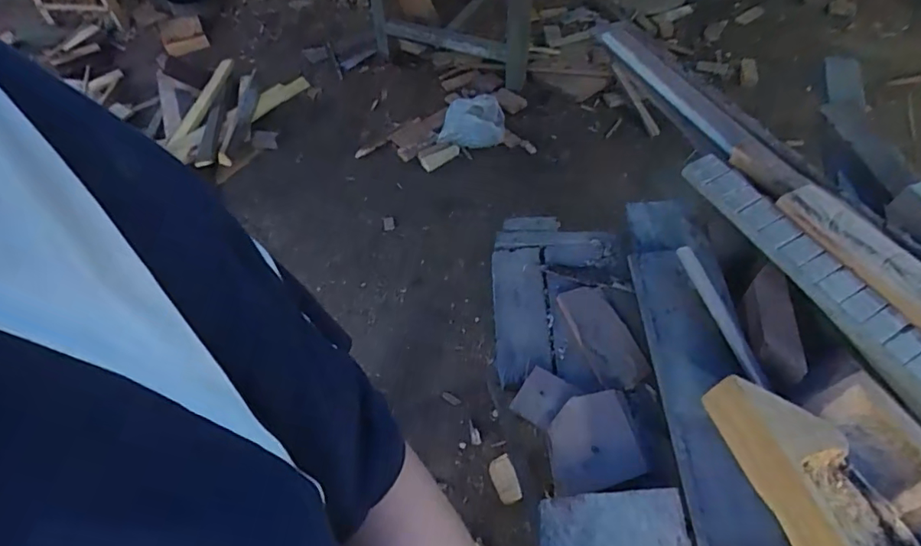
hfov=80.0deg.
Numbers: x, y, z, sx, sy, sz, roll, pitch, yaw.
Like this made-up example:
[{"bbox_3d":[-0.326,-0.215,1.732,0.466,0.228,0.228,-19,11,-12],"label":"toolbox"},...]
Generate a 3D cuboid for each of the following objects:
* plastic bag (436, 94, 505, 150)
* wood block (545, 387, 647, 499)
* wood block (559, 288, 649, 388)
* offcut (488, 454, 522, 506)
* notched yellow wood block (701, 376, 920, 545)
[{"bbox_3d":[0.046,-0.475,1.693,0.194,0.107,0.189,13,55,11],"label":"plastic bag"},{"bbox_3d":[0.121,0.156,0.511,0.078,0.018,0.089,-5,52,-5],"label":"wood block"},{"bbox_3d":[0.153,0.066,0.595,0.057,0.018,0.127,-16,55,-10],"label":"wood block"},{"bbox_3d":[0.085,0.399,1.063,0.044,0.023,0.099,-11,33,-10],"label":"offcut"},{"bbox_3d":[0.277,0.182,0.395,0.076,0.054,0.239,-17,55,-11],"label":"notched yellow wood block"}]

